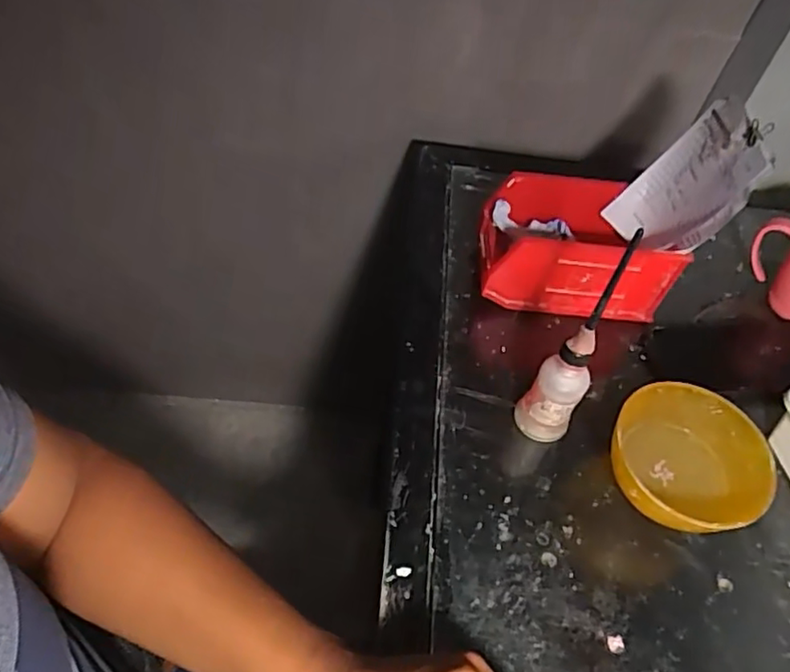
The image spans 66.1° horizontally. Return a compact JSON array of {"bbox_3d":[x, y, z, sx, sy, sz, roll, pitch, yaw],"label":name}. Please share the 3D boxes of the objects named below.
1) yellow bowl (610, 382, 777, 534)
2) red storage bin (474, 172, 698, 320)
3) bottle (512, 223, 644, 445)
[{"bbox_3d":[0.213,0.098,0.454,0.105,0.063,0.108,3,52,-4],"label":"yellow bowl"},{"bbox_3d":[0.168,-0.081,0.578,0.168,0.092,0.095,5,52,-3],"label":"red storage bin"},{"bbox_3d":[0.130,0.013,0.442,0.043,0.180,0.049,23,53,11],"label":"bottle"}]

